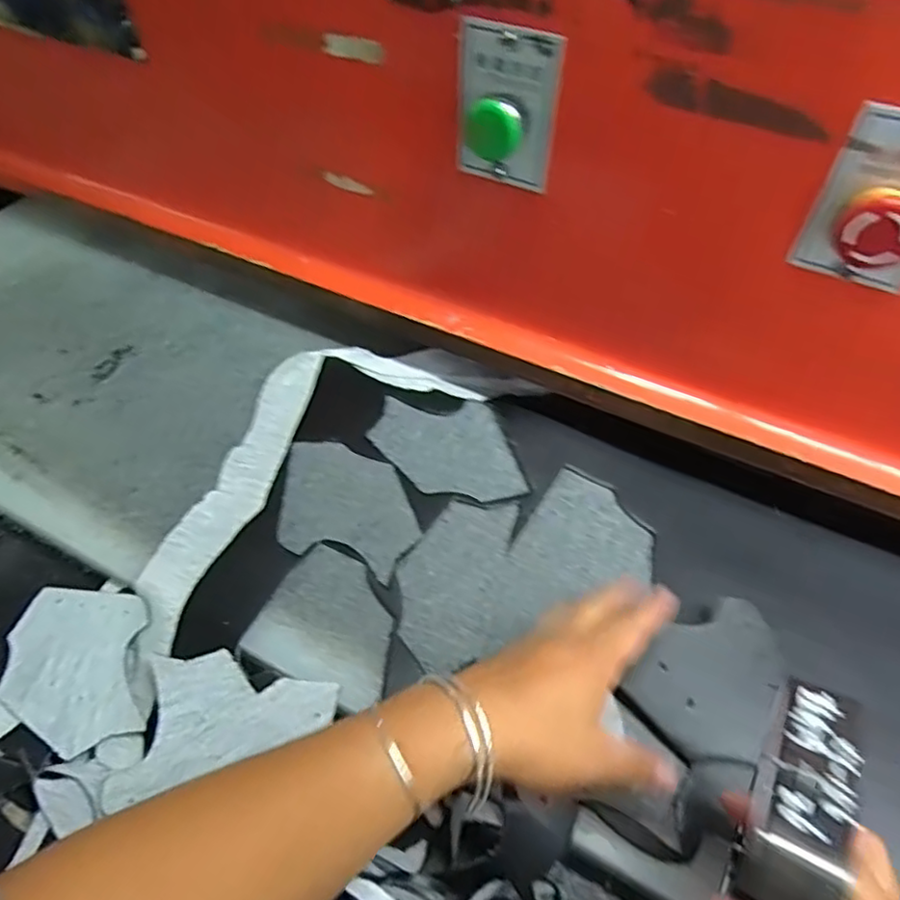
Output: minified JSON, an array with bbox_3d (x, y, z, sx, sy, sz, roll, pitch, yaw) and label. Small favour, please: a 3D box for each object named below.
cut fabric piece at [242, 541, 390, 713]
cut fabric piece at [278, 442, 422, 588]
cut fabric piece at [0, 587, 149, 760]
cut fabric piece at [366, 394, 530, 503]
[{"bbox_3d":[-0.079,0.120,0.444,0.099,0.010,0.091,23,57,16],"label":"cut fabric piece"},{"bbox_3d":[-0.081,0.043,0.500,0.119,0.006,0.097,17,54,12],"label":"cut fabric piece"},{"bbox_3d":[-0.258,0.146,0.440,0.093,0.014,0.117,-6,54,-5],"label":"cut fabric piece"},{"bbox_3d":[-0.003,-0.003,0.529,0.120,0.004,0.097,0,53,0],"label":"cut fabric piece"}]

